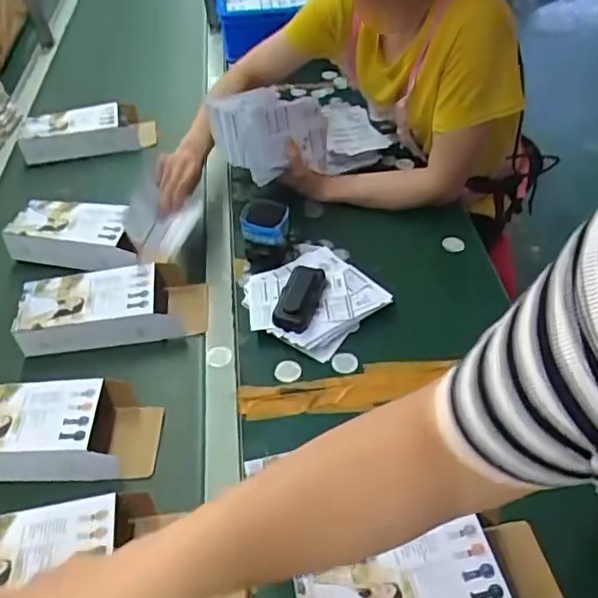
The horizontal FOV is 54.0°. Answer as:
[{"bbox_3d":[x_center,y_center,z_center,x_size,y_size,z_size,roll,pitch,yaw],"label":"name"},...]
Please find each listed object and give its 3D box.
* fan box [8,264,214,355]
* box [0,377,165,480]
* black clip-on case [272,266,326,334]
[{"bbox_3d":[-0.265,0.006,0.840,0.254,0.065,0.104,-7,46,0],"label":"fan box"},{"bbox_3d":[-0.300,0.156,0.703,0.255,0.063,0.114,3,45,-8],"label":"box"},{"bbox_3d":[0.002,-0.001,0.820,0.051,0.038,0.108,11,48,16],"label":"black clip-on case"}]

